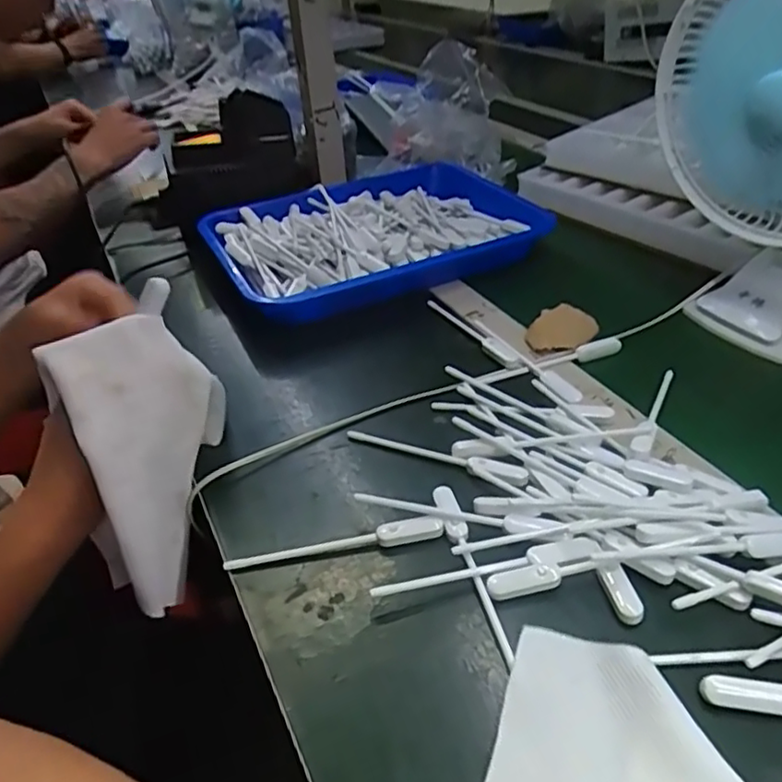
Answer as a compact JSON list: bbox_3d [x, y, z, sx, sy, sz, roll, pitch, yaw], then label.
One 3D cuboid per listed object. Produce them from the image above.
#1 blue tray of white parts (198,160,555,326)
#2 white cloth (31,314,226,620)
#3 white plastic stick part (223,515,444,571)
[{"bbox_3d":[-0.013,-0.189,0.745,0.382,0.045,0.270,-20,40,-18],"label":"blue tray of white parts"},{"bbox_3d":[-0.154,0.047,0.423,0.094,0.158,0.100,-17,39,-15],"label":"white cloth"},{"bbox_3d":[-0.035,0.098,0.409,0.139,0.006,0.012,-11,39,-6],"label":"white plastic stick part"}]

